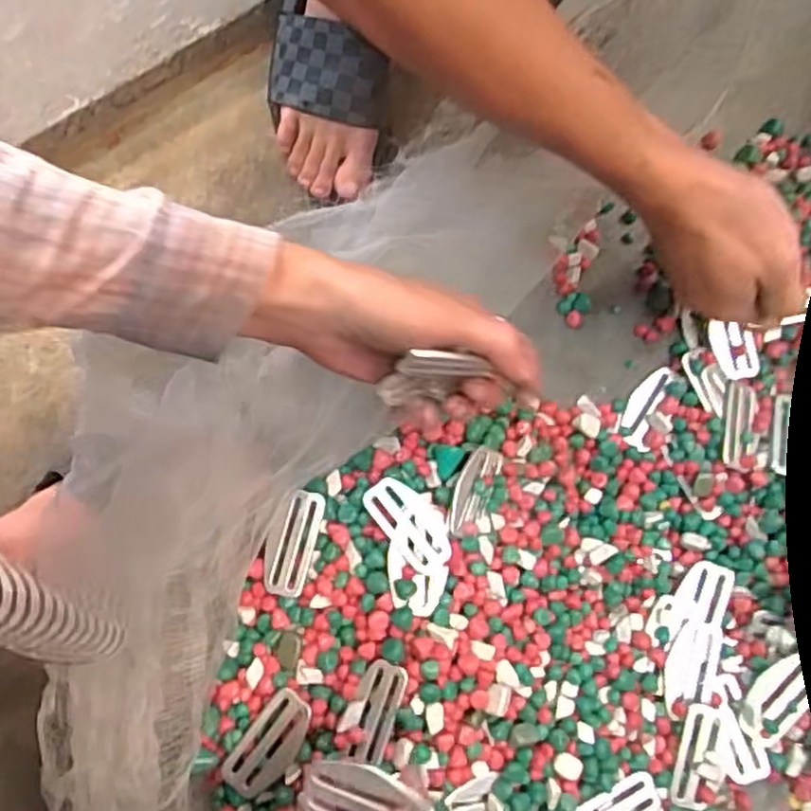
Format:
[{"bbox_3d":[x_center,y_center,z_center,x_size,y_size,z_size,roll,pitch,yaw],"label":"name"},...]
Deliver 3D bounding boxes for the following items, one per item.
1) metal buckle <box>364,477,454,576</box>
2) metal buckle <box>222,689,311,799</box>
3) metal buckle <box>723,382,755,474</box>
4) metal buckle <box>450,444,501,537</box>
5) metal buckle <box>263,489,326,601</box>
[{"bbox_3d":[0.003,0.068,0.417,0.029,0.007,0.060,-37,68,-18],"label":"metal buckle"},{"bbox_3d":[-0.075,0.186,0.396,0.028,0.004,0.061,35,92,8],"label":"metal buckle"},{"bbox_3d":[0.218,0.014,0.473,0.018,0.006,0.058,13,77,4],"label":"metal buckle"},{"bbox_3d":[0.041,0.052,0.441,0.021,0.008,0.062,22,66,6],"label":"metal buckle"},{"bbox_3d":[-0.065,0.080,0.420,0.026,0.009,0.059,12,77,4],"label":"metal buckle"}]

